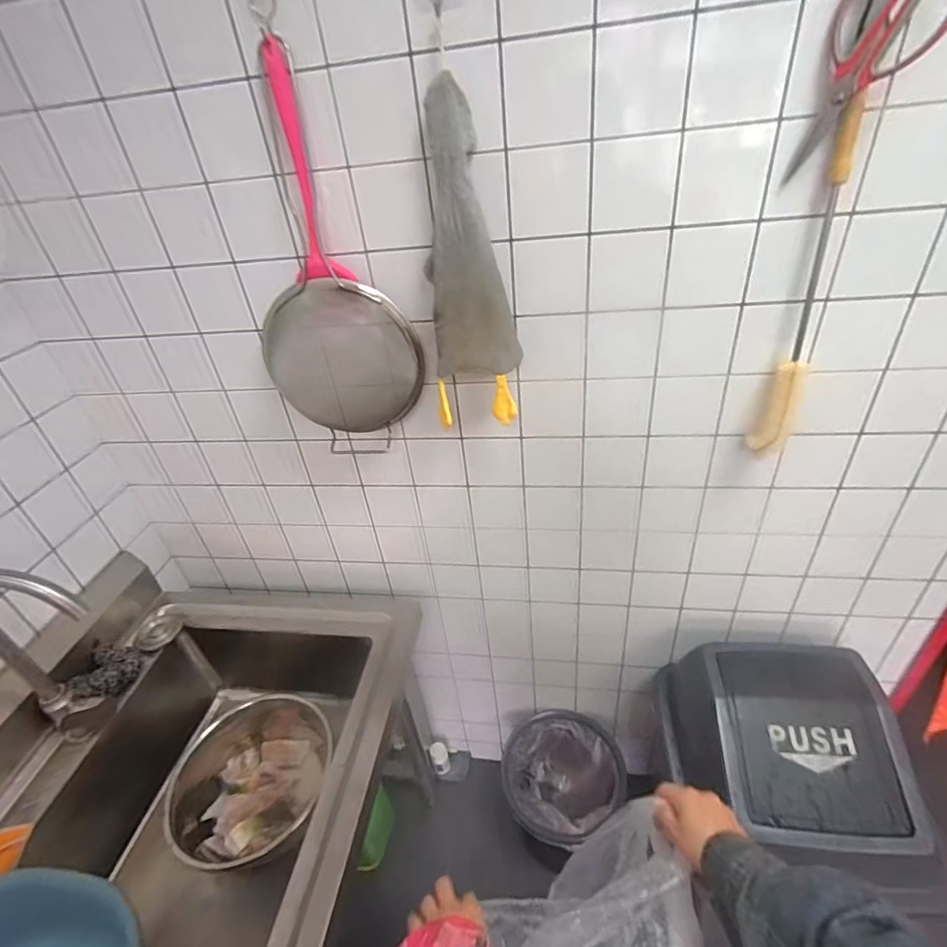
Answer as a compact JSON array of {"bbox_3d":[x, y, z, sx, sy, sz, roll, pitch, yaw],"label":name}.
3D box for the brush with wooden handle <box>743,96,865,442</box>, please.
[{"bbox_3d":[0.415,-0.210,0.636,0.051,0.417,0.050,19,42,32],"label":"brush with wooden handle"}]

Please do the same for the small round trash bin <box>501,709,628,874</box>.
[{"bbox_3d":[0.224,0.810,1.263,0.272,0.320,0.251,-4,35,3],"label":"small round trash bin"}]

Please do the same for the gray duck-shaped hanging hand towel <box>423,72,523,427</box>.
[{"bbox_3d":[-0.005,-0.259,0.646,0.110,0.375,0.075,-3,35,5],"label":"gray duck-shaped hanging hand towel"}]

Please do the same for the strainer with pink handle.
[{"bbox_3d":[-0.203,-0.251,0.721,0.228,0.522,0.052,-3,35,5],"label":"strainer with pink handle"}]

